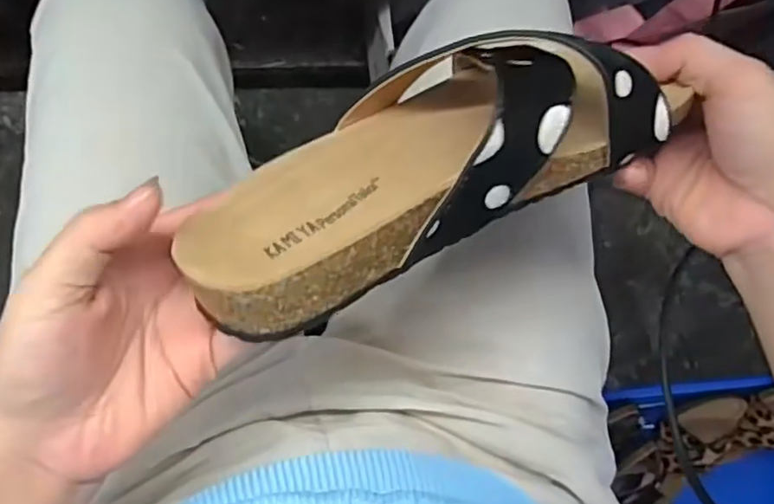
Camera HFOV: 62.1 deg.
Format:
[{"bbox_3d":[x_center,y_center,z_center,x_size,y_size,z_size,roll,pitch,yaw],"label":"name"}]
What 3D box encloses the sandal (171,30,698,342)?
[{"bbox_3d":[0.009,-0.044,0.270,0.201,0.073,0.104,-30,47,-12],"label":"sandal"}]

